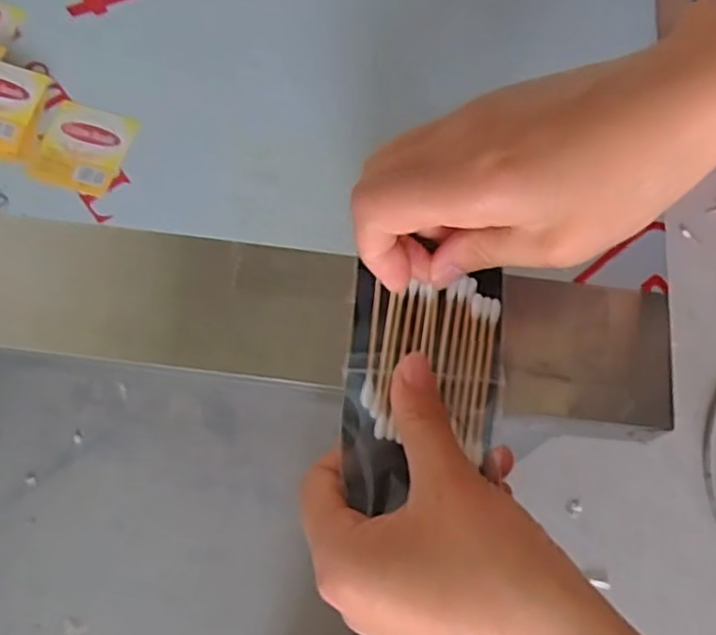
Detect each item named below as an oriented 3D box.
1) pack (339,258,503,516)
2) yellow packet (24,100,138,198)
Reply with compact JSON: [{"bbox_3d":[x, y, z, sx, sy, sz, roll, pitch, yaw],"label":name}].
[{"bbox_3d":[0.025,0.026,0.274,0.061,0.013,0.095,7,64,1],"label":"pack"},{"bbox_3d":[-0.126,-0.078,0.314,0.041,0.004,0.043,11,68,4],"label":"yellow packet"}]

